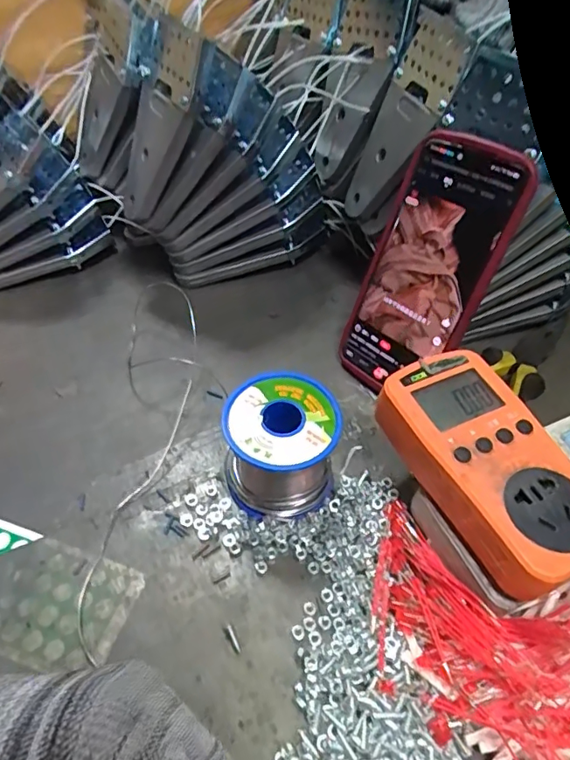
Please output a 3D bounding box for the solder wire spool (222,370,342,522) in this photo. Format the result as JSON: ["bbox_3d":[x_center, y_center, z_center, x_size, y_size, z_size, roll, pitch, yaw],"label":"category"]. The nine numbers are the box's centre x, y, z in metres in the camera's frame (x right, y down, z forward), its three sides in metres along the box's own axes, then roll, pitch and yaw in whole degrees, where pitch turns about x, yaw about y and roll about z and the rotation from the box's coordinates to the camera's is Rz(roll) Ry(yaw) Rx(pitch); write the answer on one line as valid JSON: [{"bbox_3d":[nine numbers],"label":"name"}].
[{"bbox_3d":[-0.003,0.042,0.316,0.064,0.063,0.064,-3,48,-3],"label":"solder wire spool"}]

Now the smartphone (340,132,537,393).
[{"bbox_3d":[0.091,-0.070,0.354,0.011,0.173,0.084,-5,43,-40],"label":"smartphone"}]

